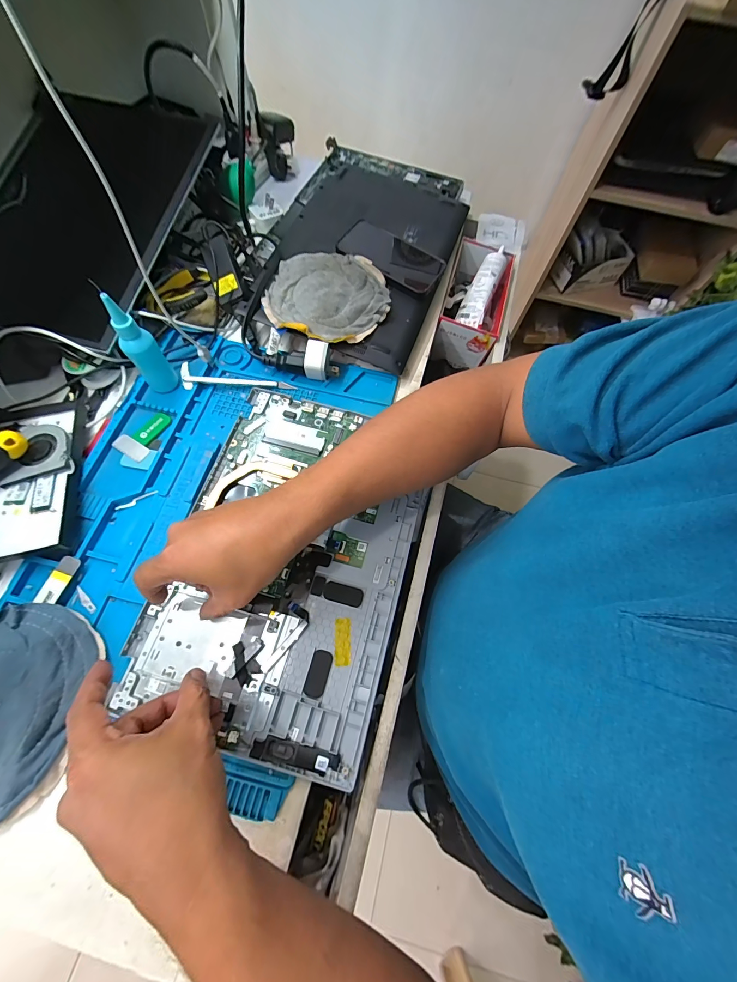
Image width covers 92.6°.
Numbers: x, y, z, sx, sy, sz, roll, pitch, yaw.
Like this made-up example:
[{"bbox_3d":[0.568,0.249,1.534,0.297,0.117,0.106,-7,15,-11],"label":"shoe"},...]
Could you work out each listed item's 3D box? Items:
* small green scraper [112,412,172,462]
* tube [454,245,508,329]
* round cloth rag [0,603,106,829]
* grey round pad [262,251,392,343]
[{"bbox_3d":[-0.269,-0.069,0.422,0.046,0.004,0.065,28,69,9],"label":"small green scraper"},{"bbox_3d":[0.177,-0.316,0.543,0.039,0.023,0.129,24,90,8],"label":"tube"},{"bbox_3d":[-0.325,0.184,0.301,0.140,0.026,0.162,7,68,1],"label":"round cloth rag"},{"bbox_3d":[-0.053,-0.260,0.466,0.155,0.016,0.148,1,69,-2],"label":"grey round pad"}]

